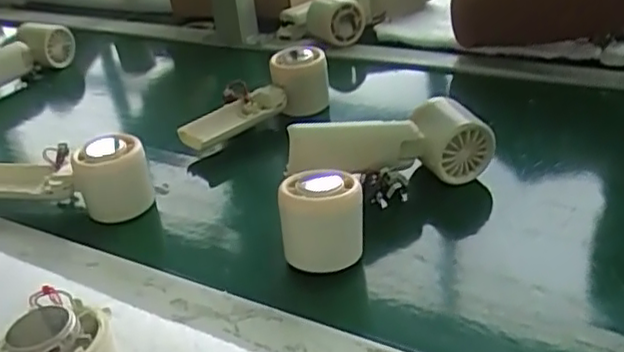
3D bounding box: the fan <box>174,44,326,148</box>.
[{"bbox_3d":[-0.052,-0.067,0.636,0.153,0.052,0.054,-28,38,-7],"label":"fan"}]

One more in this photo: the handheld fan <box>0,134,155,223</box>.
[{"bbox_3d":[-0.211,-0.005,0.543,0.164,0.051,0.052,7,33,14],"label":"handheld fan"}]

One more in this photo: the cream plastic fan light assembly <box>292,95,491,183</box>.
[{"bbox_3d":[0.059,-0.026,0.510,0.162,0.050,0.050,-3,33,-16],"label":"cream plastic fan light assembly"}]

